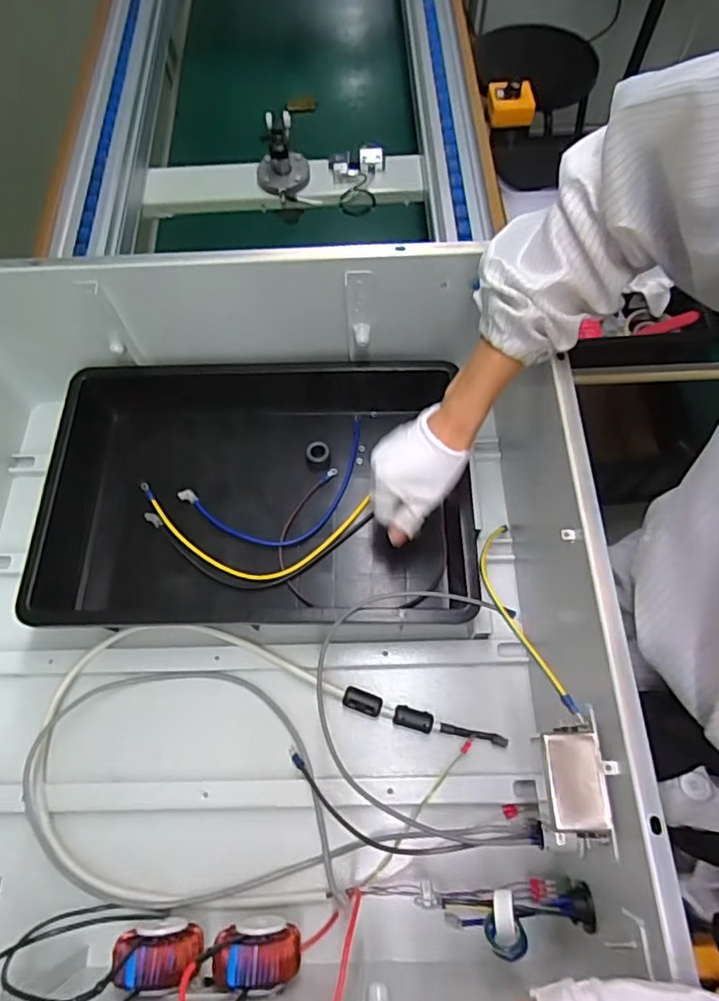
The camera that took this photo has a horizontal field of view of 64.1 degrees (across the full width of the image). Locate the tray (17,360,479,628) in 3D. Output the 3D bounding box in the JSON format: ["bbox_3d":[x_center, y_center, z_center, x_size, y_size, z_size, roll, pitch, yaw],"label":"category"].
[{"bbox_3d":[-0.115,-0.005,0.634,0.442,0.091,0.296,0,66,2],"label":"tray"}]

